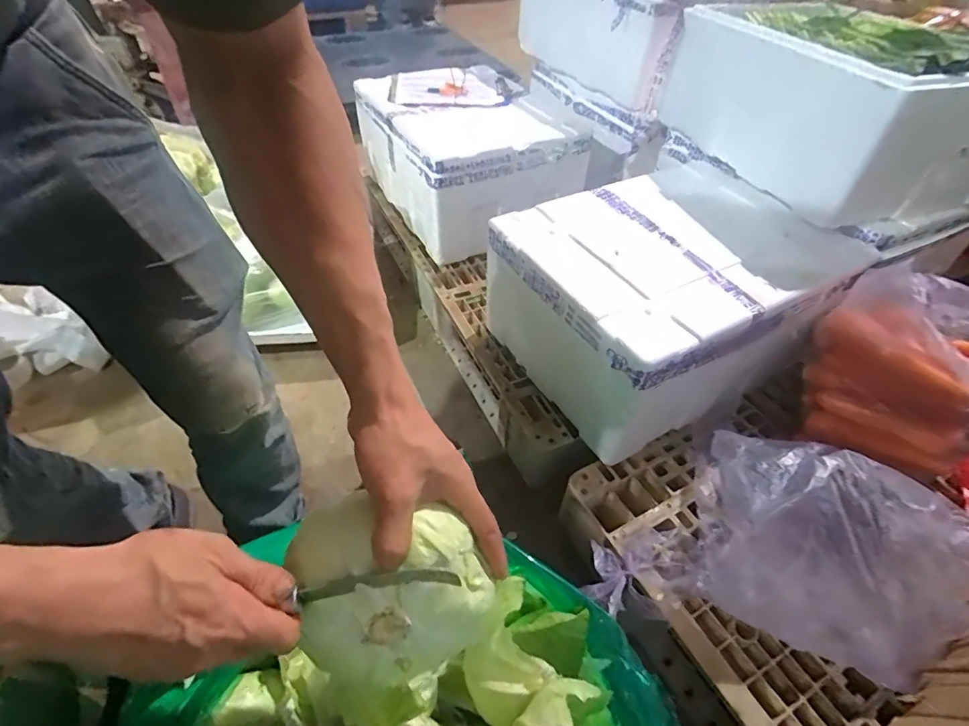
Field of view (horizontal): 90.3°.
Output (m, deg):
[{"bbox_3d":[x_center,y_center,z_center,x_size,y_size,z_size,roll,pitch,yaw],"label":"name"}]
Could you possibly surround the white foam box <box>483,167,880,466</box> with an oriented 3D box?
[{"bbox_3d":[0.331,-0.155,0.950,0.539,0.246,0.480,-22,51,-21],"label":"white foam box"}]

